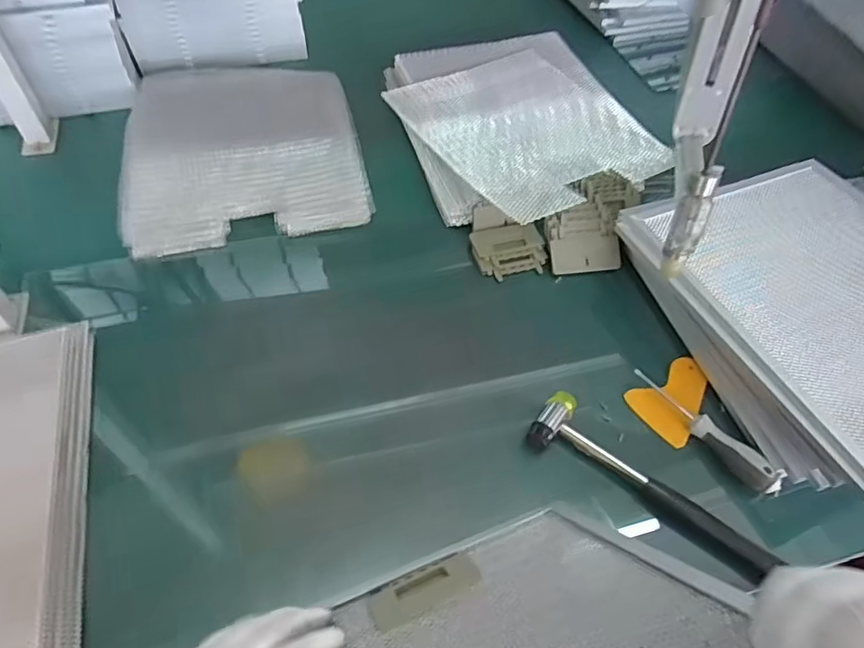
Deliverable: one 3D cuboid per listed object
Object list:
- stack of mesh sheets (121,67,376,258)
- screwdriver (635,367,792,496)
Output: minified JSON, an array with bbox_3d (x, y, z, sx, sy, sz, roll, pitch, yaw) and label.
[{"bbox_3d":[-0.248,-0.242,0.735,0.292,0.053,0.326,-9,55,-10],"label":"stack of mesh sheets"},{"bbox_3d":[0.266,0.106,0.545,0.027,0.038,0.158,-35,63,-25],"label":"screwdriver"}]

